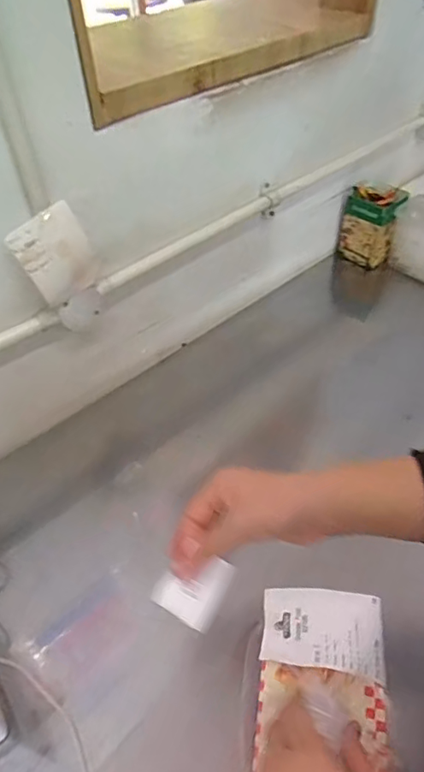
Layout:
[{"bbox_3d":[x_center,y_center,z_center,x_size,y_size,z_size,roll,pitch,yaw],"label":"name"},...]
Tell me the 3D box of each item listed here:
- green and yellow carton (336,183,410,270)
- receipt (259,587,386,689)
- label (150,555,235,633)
[{"bbox_3d":[0.304,-0.310,0.987,0.100,0.129,0.094,21,52,21],"label":"green and yellow carton"},{"bbox_3d":[0.105,0.226,0.487,0.111,0.018,0.076,5,48,8],"label":"receipt"},{"bbox_3d":[-0.013,0.153,0.399,0.048,0.004,0.053,29,58,8],"label":"label"}]

